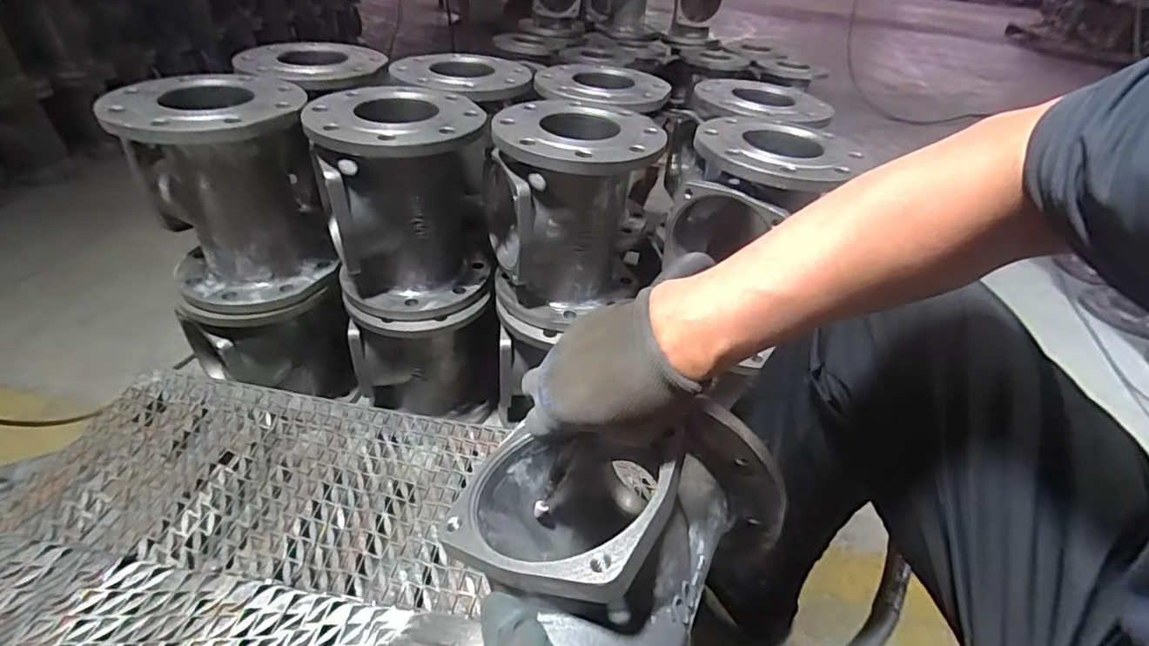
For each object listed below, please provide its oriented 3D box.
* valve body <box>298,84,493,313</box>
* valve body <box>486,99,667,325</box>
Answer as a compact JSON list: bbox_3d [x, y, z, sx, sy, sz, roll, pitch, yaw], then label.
[{"bbox_3d":[-0.230,-0.175,0.743,0.208,0.249,0.233,-4,40,-13],"label":"valve body"},{"bbox_3d":[-0.006,-0.156,0.736,0.207,0.239,0.212,-5,40,-14],"label":"valve body"}]

